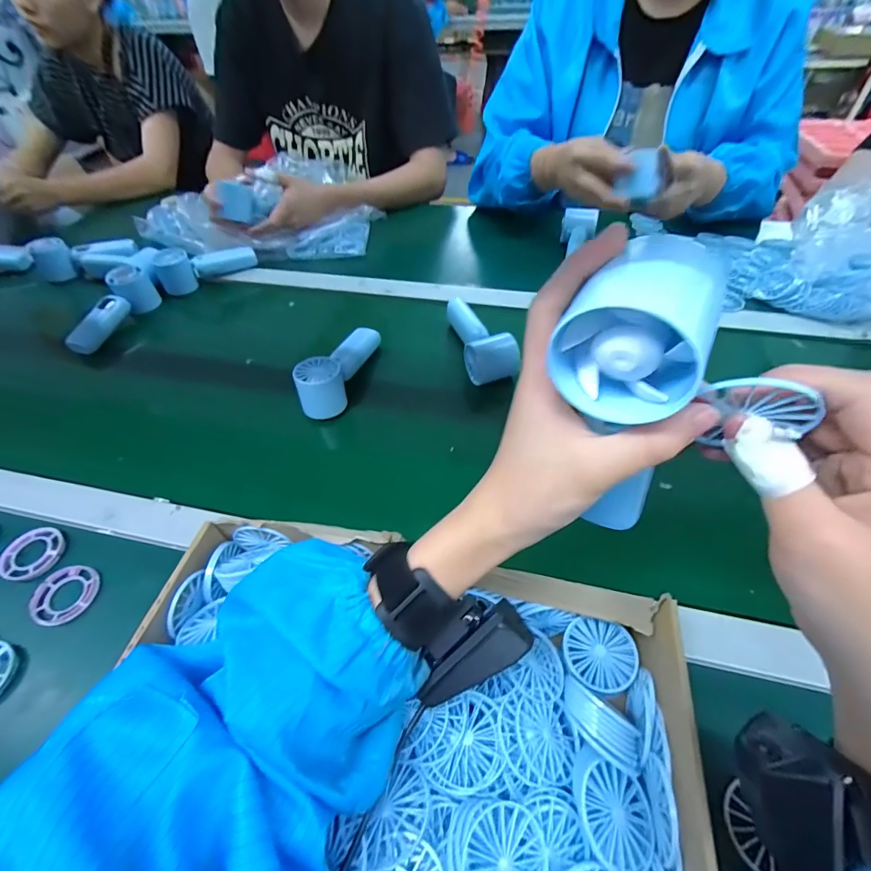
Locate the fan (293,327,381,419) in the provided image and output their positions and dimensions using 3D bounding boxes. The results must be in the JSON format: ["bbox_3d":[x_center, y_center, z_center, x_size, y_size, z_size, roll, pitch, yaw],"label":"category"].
[{"bbox_3d":[-0.121,-0.086,0.530,0.048,0.053,0.160,13,42,11],"label":"fan"}]

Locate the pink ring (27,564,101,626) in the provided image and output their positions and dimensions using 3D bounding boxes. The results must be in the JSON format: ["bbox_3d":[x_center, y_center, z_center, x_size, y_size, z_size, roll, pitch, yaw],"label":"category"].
[{"bbox_3d":[-0.326,0.140,0.370,0.044,0.012,0.047,7,54,-9],"label":"pink ring"}]

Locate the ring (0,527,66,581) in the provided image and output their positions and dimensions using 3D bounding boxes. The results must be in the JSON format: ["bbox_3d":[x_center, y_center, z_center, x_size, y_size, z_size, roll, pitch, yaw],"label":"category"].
[{"bbox_3d":[-0.375,0.108,0.389,0.048,0.004,0.049,-1,53,1],"label":"ring"}]

